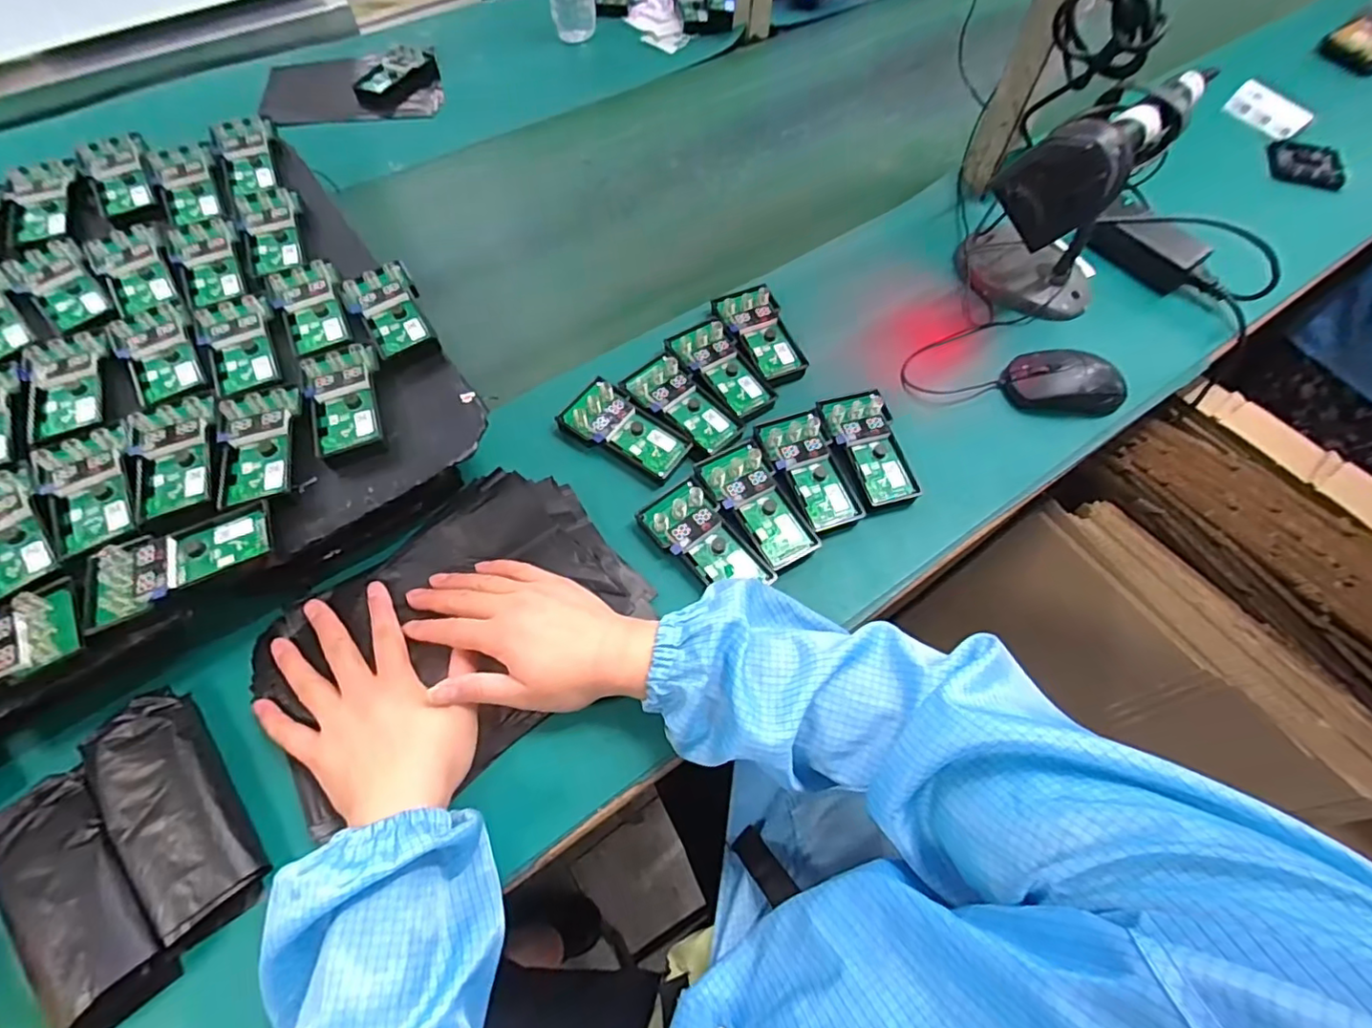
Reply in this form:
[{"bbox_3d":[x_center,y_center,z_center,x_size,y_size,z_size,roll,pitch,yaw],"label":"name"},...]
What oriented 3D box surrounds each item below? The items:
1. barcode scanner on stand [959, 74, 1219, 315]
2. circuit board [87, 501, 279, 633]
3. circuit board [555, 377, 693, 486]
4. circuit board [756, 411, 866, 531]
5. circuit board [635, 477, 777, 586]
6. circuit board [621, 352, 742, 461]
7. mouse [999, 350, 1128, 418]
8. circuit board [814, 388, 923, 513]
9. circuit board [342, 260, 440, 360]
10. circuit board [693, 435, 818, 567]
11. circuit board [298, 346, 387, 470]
[{"bbox_3d":[0.342,-0.270,0.553,0.131,0.194,0.171,30,64,14],"label":"barcode scanner on stand"},{"bbox_3d":[-0.344,0.031,0.411,0.113,0.012,0.057,-23,64,-14],"label":"circuit board"},{"bbox_3d":[-0.055,-0.075,0.543,0.115,0.019,0.059,33,65,16],"label":"circuit board"},{"bbox_3d":[0.109,-0.041,0.528,0.059,0.019,0.113,-15,62,-10],"label":"circuit board"},{"bbox_3d":[0.015,0.023,0.491,0.061,0.020,0.109,-32,66,-18],"label":"circuit board"},{"bbox_3d":[-0.003,-0.102,0.557,0.056,0.015,0.110,-38,69,-20],"label":"circuit board"},{"bbox_3d":[0.369,-0.125,0.577,0.115,0.033,0.061,11,61,4],"label":"mouse"},{"bbox_3d":[0.167,-0.059,0.543,0.061,0.021,0.114,-14,62,-9],"label":"circuit board"},{"bbox_3d":[-0.263,-0.179,0.533,0.058,0.018,0.101,-24,64,-14],"label":"circuit board"},{"bbox_3d":[0.059,-0.011,0.509,0.059,0.018,0.119,-23,64,-14],"label":"circuit board"},{"bbox_3d":[-0.274,-0.090,0.481,0.055,0.016,0.103,-18,63,-11],"label":"circuit board"}]

